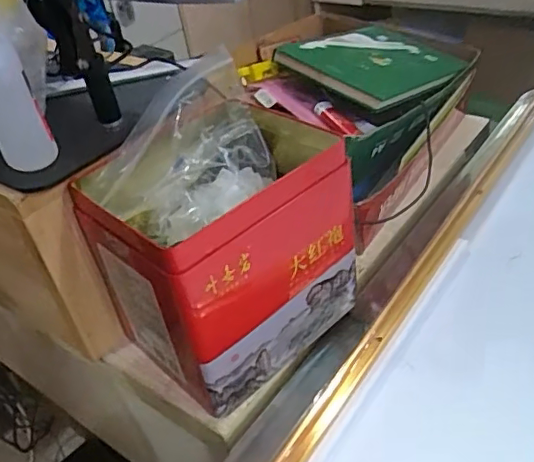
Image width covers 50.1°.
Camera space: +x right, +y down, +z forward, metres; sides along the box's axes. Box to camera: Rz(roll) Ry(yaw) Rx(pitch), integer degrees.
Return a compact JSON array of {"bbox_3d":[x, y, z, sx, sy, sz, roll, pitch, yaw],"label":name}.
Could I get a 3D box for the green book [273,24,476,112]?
[{"bbox_3d":[0.113,-0.184,0.623,0.144,0.021,0.194,38,45,27],"label":"green book"}]

